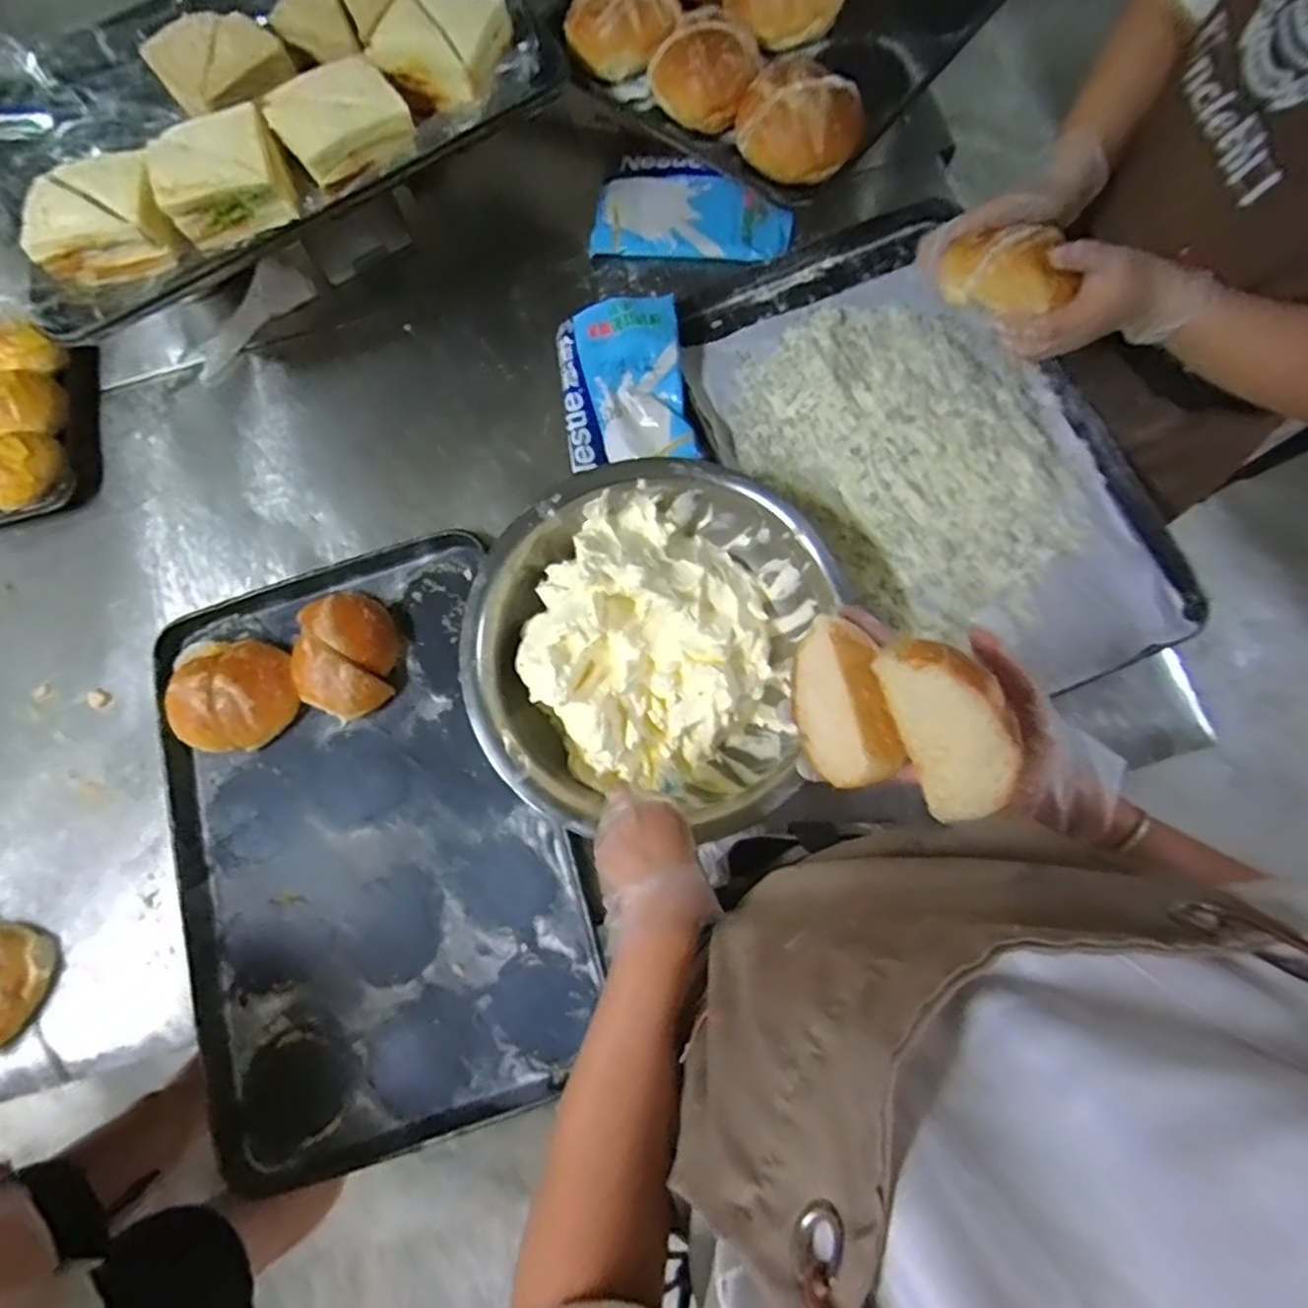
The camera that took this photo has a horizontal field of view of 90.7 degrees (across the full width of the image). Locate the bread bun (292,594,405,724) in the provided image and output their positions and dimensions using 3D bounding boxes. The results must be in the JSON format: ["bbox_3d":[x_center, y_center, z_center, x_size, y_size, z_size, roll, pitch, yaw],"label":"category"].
[{"bbox_3d":[-0.346,0.000,0.717,0.103,0.056,0.139,3,78,5],"label":"bread bun"}]

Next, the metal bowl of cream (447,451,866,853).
[{"bbox_3d":[-0.015,-0.010,0.666,0.328,0.110,0.353,0,77,0],"label":"metal bowl of cream"}]

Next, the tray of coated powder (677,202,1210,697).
[{"bbox_3d":[0.301,-0.223,0.743,0.397,0.048,0.598,-24,76,-4],"label":"tray of coated powder"}]

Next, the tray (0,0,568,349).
[{"bbox_3d":[-0.443,-0.610,0.691,0.625,0.077,0.395,-31,76,-5],"label":"tray"}]

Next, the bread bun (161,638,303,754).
[{"bbox_3d":[-0.467,0.043,0.720,0.137,0.055,0.126,-1,76,2],"label":"bread bun"}]

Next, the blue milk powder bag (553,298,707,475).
[{"bbox_3d":[-0.036,-0.311,0.754,0.146,0.022,0.185,-10,89,10],"label":"blue milk powder bag"}]

